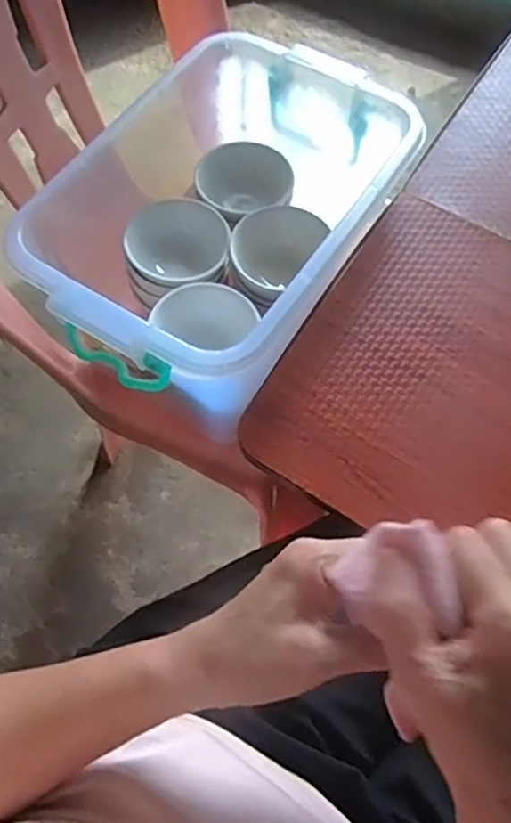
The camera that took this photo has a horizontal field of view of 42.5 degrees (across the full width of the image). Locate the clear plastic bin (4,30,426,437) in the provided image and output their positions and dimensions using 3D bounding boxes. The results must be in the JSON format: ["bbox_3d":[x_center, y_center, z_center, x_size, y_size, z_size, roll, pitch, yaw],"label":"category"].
[{"bbox_3d":[-0.033,-0.170,0.595,0.241,0.139,0.338,33,69,13],"label":"clear plastic bin"}]

